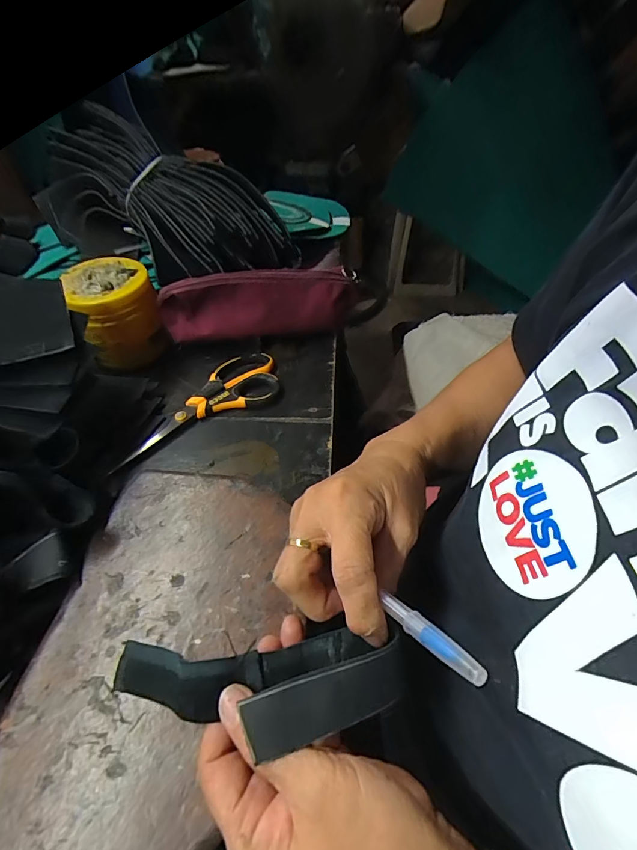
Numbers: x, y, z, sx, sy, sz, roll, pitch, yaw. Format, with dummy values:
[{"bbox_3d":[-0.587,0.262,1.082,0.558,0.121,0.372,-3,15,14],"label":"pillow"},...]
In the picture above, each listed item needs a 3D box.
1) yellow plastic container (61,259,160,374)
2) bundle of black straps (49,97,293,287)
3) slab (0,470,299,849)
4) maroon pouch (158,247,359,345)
[{"bbox_3d":[-0.224,-0.127,0.465,0.085,0.086,0.090,-21,50,-15],"label":"yellow plastic container"},{"bbox_3d":[-0.213,-0.330,0.555,0.388,0.087,0.170,39,57,14],"label":"bundle of black straps"},{"bbox_3d":[-0.107,0.148,0.272,0.146,0.022,0.265,4,48,3],"label":"slab"},{"bbox_3d":[-0.065,-0.133,0.475,0.216,0.092,0.031,-13,49,-8],"label":"maroon pouch"}]

